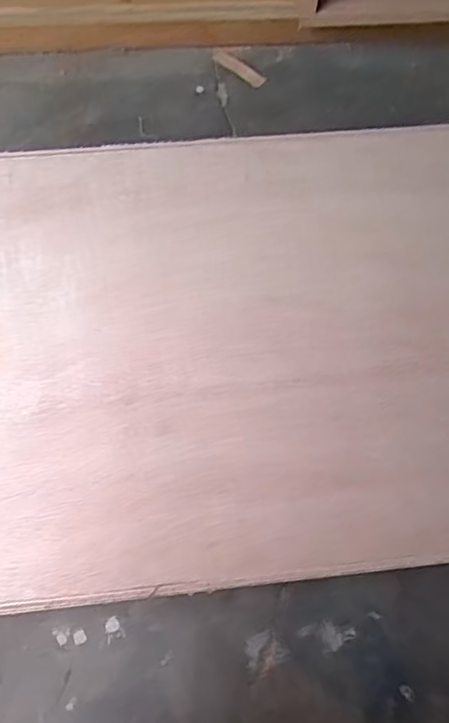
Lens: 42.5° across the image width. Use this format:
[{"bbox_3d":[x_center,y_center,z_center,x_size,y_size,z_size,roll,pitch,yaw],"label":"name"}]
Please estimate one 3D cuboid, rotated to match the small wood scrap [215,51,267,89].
[{"bbox_3d":[0.023,-0.443,0.872,0.089,0.004,0.024,40,71,13],"label":"small wood scrap"}]

